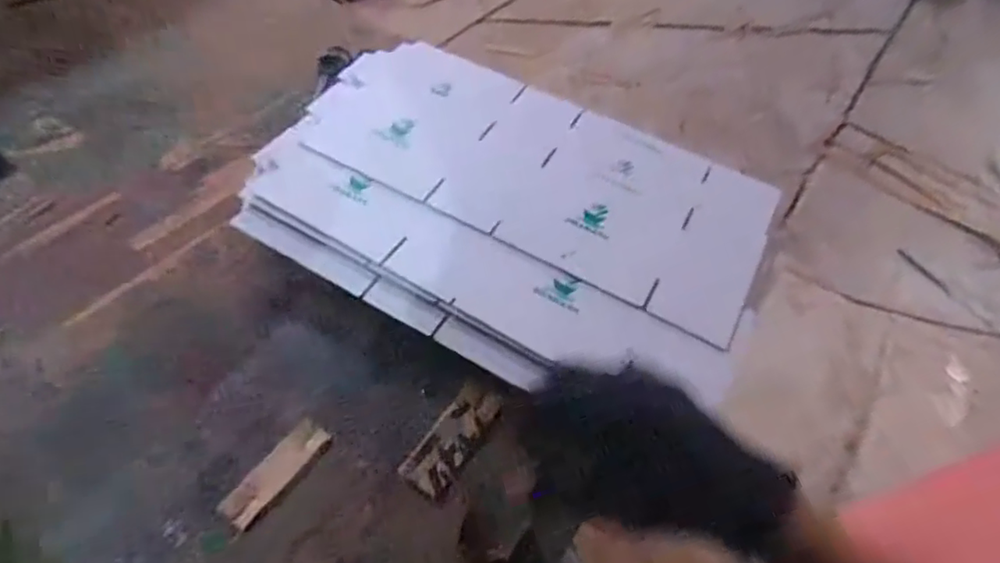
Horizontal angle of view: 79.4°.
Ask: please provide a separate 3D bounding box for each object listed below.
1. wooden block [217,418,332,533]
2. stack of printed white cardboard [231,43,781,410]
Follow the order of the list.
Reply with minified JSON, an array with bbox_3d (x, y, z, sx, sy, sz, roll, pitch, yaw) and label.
[{"bbox_3d":[-0.172,0.147,0.466,0.030,0.010,0.089,32,58,17],"label":"wooden block"},{"bbox_3d":[0.011,-0.079,0.575,0.458,0.019,0.324,22,56,11],"label":"stack of printed white cardboard"}]

